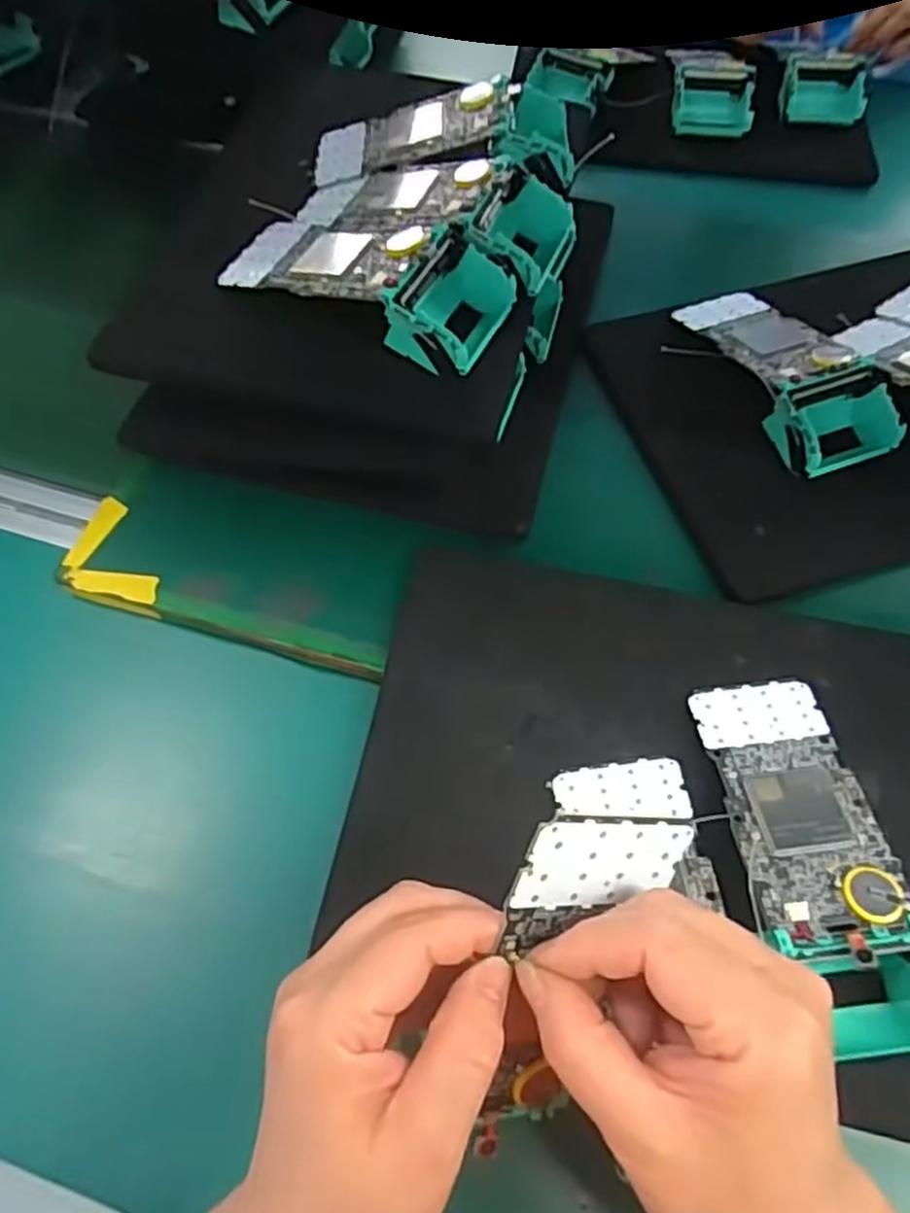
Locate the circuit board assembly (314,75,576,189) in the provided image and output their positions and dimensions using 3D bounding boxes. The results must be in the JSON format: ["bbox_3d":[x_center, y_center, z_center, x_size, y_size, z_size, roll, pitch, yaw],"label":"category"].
[{"bbox_3d":[-0.005,-0.321,0.521,0.186,0.041,0.079,0,60,0],"label":"circuit board assembly"}]

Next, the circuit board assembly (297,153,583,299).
[{"bbox_3d":[-0.021,-0.254,0.484,0.187,0.047,0.079,22,63,12],"label":"circuit board assembly"}]

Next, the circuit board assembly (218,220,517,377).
[{"bbox_3d":[-0.056,-0.197,0.453,0.175,0.045,0.074,24,63,13],"label":"circuit board assembly"}]

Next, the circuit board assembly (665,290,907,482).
[{"bbox_3d":[0.223,-0.166,0.525,0.086,0.052,0.177,-25,64,-14],"label":"circuit board assembly"}]

